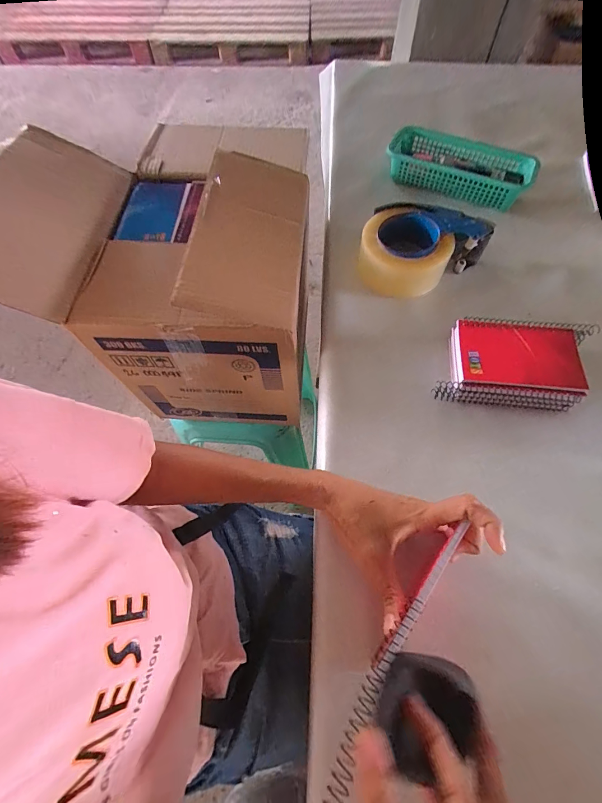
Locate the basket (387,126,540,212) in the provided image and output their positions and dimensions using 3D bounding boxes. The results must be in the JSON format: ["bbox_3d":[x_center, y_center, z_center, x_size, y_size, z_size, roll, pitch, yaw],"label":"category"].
[{"bbox_3d":[0.253,-0.377,0.553,0.225,0.058,0.077,24,70,12],"label":"basket"}]

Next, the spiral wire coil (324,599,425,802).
[{"bbox_3d":[0.042,0.199,0.216,0.014,0.015,0.152,29,59,14],"label":"spiral wire coil"}]

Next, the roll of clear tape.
[{"bbox_3d":[0.138,-0.204,0.470,0.117,0.052,0.111,3,67,4],"label":"roll of clear tape"}]

